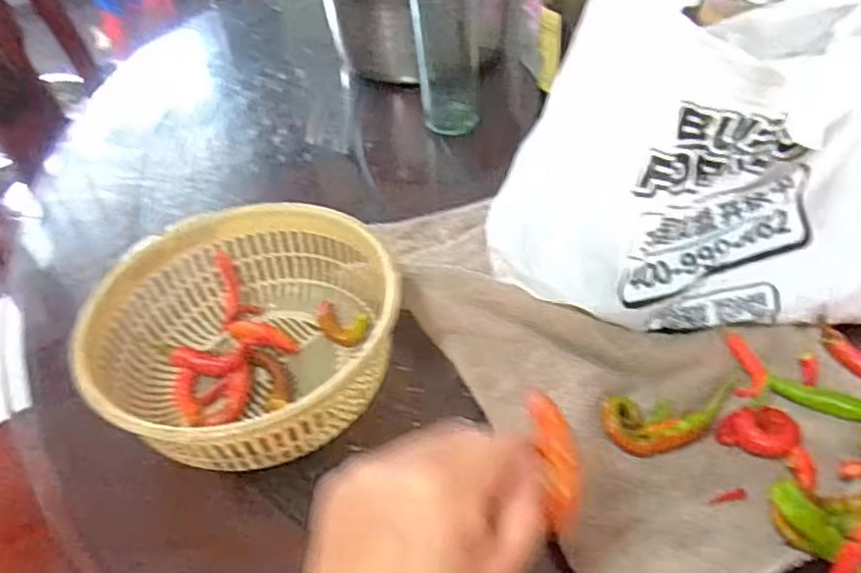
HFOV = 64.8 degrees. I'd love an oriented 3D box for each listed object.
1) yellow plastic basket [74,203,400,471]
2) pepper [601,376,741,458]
[{"bbox_3d":[-0.113,0.033,0.438,0.181,0.076,0.183,-4,44,4],"label":"yellow plastic basket"},{"bbox_3d":[0.139,0.071,0.380,0.081,0.009,0.033,-11,44,-3],"label":"pepper"}]

